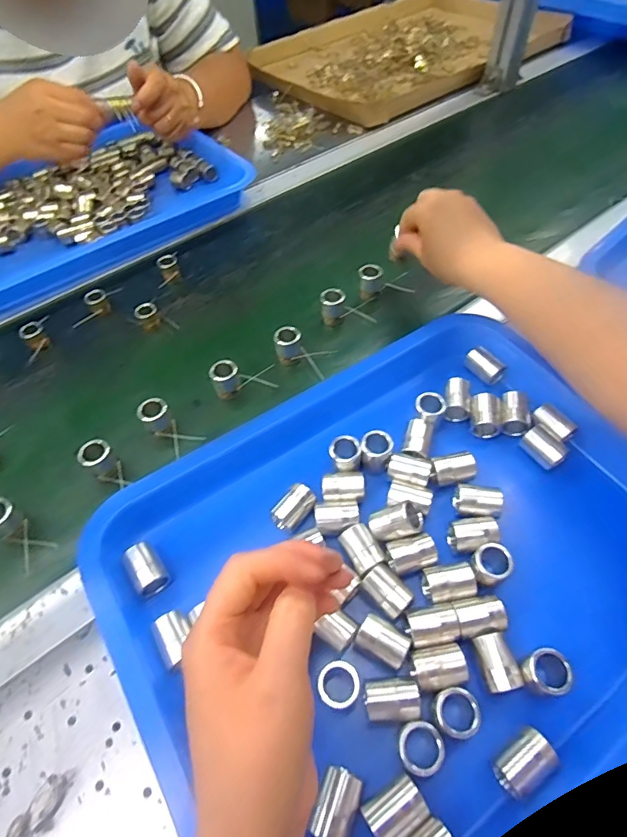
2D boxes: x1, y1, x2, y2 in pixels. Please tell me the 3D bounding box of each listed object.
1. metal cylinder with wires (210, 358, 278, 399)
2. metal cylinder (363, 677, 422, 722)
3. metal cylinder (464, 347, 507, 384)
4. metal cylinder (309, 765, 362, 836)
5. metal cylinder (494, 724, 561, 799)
[{"bbox_3d":[-0.063,-0.039,0.422,0.056,0.027,0.024,-16,57,-10],"label":"metal cylinder with wires"},{"bbox_3d":[0.044,0.164,0.272,0.032,0.022,0.021,-5,56,-2],"label":"metal cylinder"},{"bbox_3d":[0.151,-0.046,0.414,0.017,0.018,0.034,-32,61,-19],"label":"metal cylinder"},{"bbox_3d":[0.012,0.203,0.248,0.021,0.020,0.030,19,58,14],"label":"metal cylinder"},{"bbox_3d":[0.114,0.186,0.254,0.032,0.019,0.021,-33,61,-20],"label":"metal cylinder"}]

